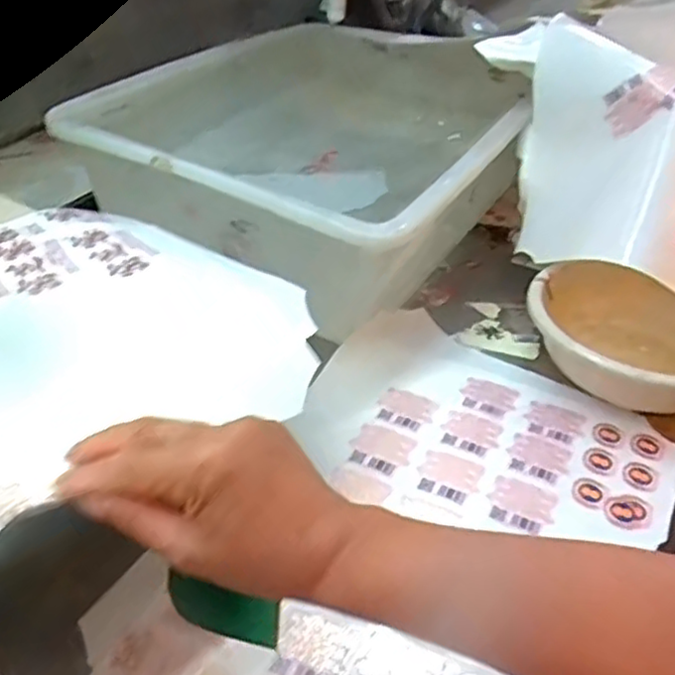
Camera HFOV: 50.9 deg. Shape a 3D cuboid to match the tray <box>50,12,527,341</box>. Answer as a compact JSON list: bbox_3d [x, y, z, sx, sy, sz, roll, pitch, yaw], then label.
[{"bbox_3d":[-0.003,-0.212,0.776,0.364,0.130,0.475,23,43,18],"label":"tray"}]

